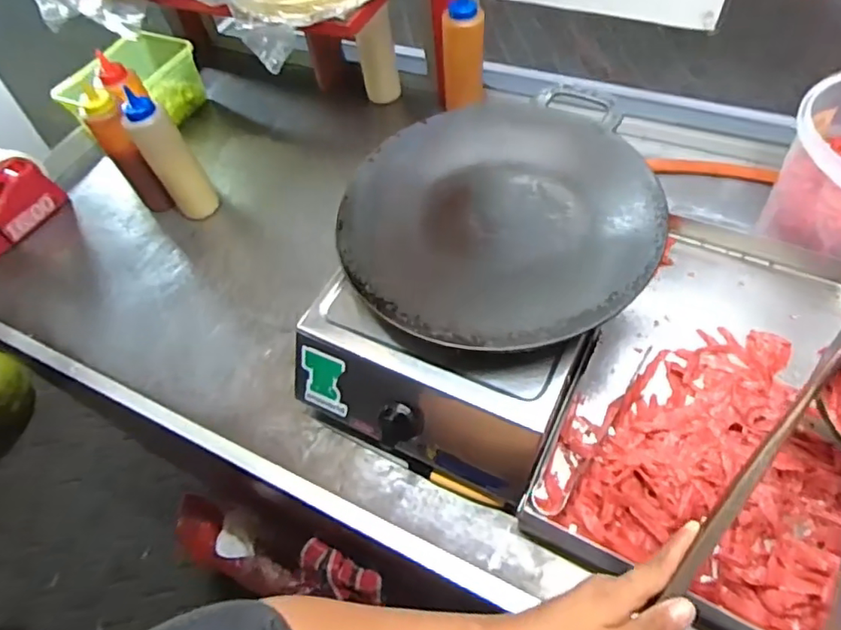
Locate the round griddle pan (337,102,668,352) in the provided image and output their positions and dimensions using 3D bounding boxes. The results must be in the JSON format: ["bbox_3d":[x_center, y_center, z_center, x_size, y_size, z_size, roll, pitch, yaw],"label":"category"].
[{"bbox_3d":[0.075,-0.115,0.583,0.315,0.035,0.338,-2,59,3],"label":"round griddle pan"}]

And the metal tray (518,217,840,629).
[{"bbox_3d":[0.349,0.090,0.542,0.356,0.056,0.426,25,64,17],"label":"metal tray"}]

